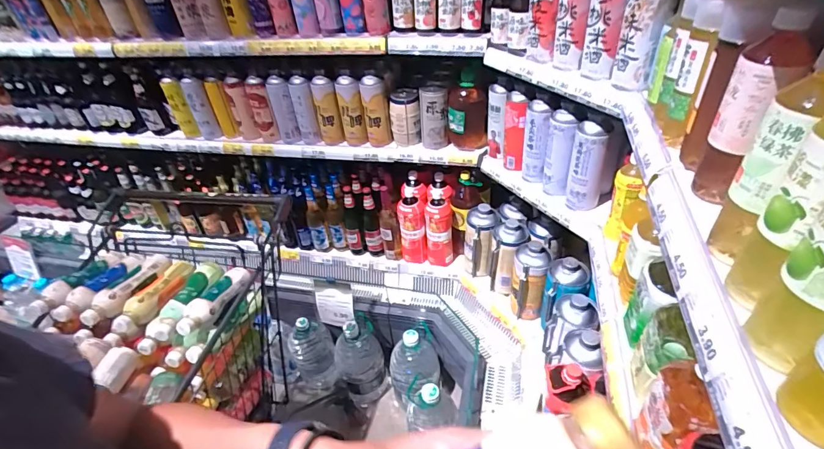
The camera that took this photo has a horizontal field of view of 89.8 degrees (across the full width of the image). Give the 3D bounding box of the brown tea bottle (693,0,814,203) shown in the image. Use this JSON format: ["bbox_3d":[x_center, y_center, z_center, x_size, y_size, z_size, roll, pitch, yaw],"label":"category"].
[{"bbox_3d":[0.371,-0.118,0.461,0.061,0.212,0.055,27,49,34],"label":"brown tea bottle"}]

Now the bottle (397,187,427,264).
[{"bbox_3d":[0.004,0.017,1.504,0.097,0.295,0.107,-5,38,1],"label":"bottle"}]

